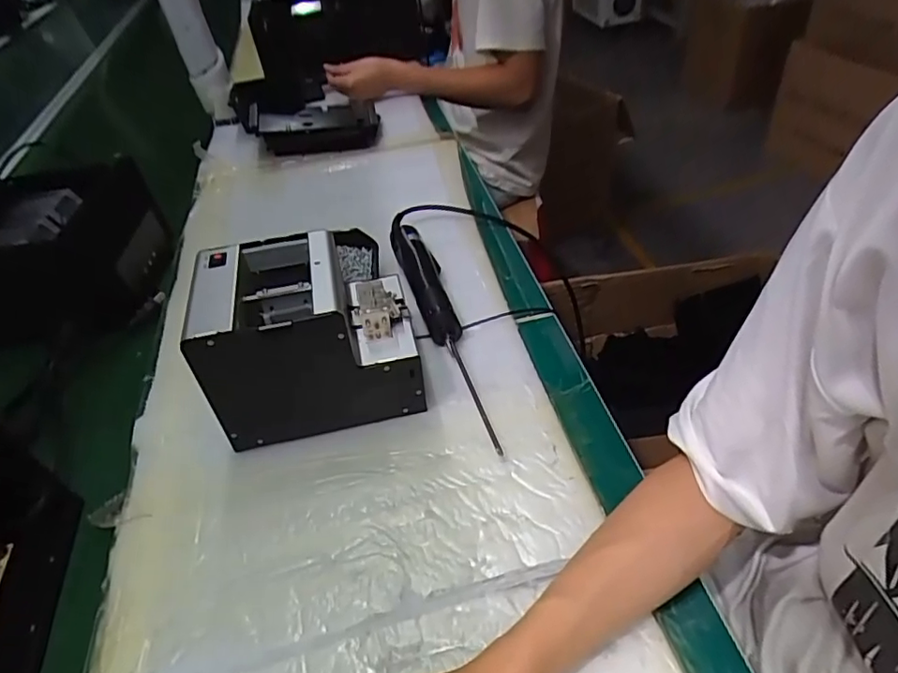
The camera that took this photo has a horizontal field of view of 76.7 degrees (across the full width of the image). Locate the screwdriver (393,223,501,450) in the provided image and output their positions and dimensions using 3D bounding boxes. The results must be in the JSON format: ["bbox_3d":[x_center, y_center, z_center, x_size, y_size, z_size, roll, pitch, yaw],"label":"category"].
[{"bbox_3d":[-0.006,-0.027,0.613,0.049,0.047,0.365,-15,43,-10],"label":"screwdriver"}]

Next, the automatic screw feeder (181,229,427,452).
[{"bbox_3d":[-0.125,-0.001,0.526,0.177,0.146,0.122,-14,42,-5],"label":"automatic screw feeder"}]

